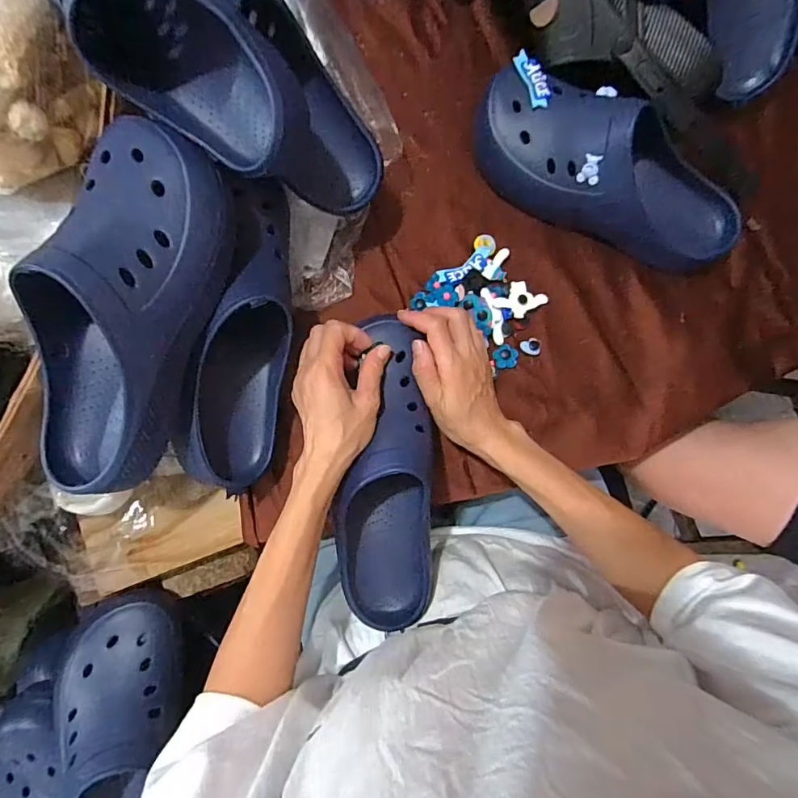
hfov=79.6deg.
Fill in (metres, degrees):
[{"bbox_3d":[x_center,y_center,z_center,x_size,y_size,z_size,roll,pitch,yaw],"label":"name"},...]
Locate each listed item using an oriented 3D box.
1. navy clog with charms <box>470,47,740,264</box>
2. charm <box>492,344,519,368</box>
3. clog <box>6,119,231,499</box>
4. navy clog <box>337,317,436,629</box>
[{"bbox_3d":[0.216,-0.234,0.473,0.291,0.089,0.125,21,84,0],"label":"navy clog with charms"},{"bbox_3d":[0.112,-0.044,0.494,0.026,0.006,0.025,0,85,-4],"label":"charm"},{"bbox_3d":[-0.207,-0.068,0.355,0.113,0.092,0.277,16,85,1],"label":"clog"},{"bbox_3d":[-0.011,0.072,0.438,0.087,0.080,0.277,2,102,-4],"label":"navy clog"}]

